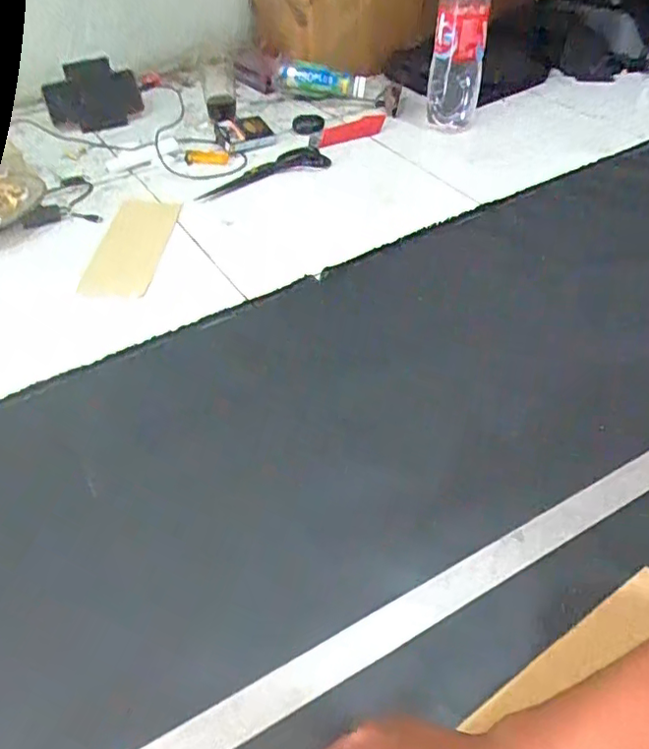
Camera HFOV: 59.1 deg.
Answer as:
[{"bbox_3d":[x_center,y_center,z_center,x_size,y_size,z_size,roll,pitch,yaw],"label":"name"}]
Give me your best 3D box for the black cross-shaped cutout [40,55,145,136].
[{"bbox_3d":[-0.407,-0.496,1.019,0.167,0.110,0.028,-25,18,-23],"label":"black cross-shaped cutout"}]

